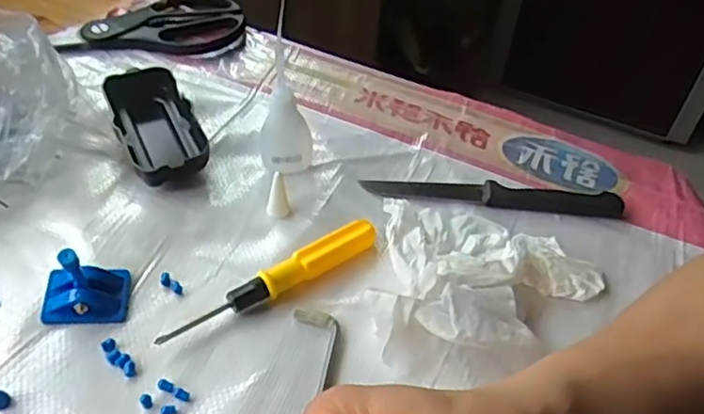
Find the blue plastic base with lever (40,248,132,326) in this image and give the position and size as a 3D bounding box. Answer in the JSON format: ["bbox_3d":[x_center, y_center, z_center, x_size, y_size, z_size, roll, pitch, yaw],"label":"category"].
[{"bbox_3d":[-0.150,0.039,0.358,0.044,0.043,0.032,-3,46,-7],"label":"blue plastic base with lever"}]

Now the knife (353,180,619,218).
[{"bbox_3d":[0.098,-0.008,0.446,0.176,0.008,0.018,4,45,0],"label":"knife"}]

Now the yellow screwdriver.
[{"bbox_3d":[-0.044,0.043,0.382,0.139,0.018,0.016,-27,53,-27],"label":"yellow screwdriver"}]

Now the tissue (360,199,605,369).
[{"bbox_3d":[0.072,0.044,0.380,0.130,0.034,0.127,24,49,18],"label":"tissue"}]

